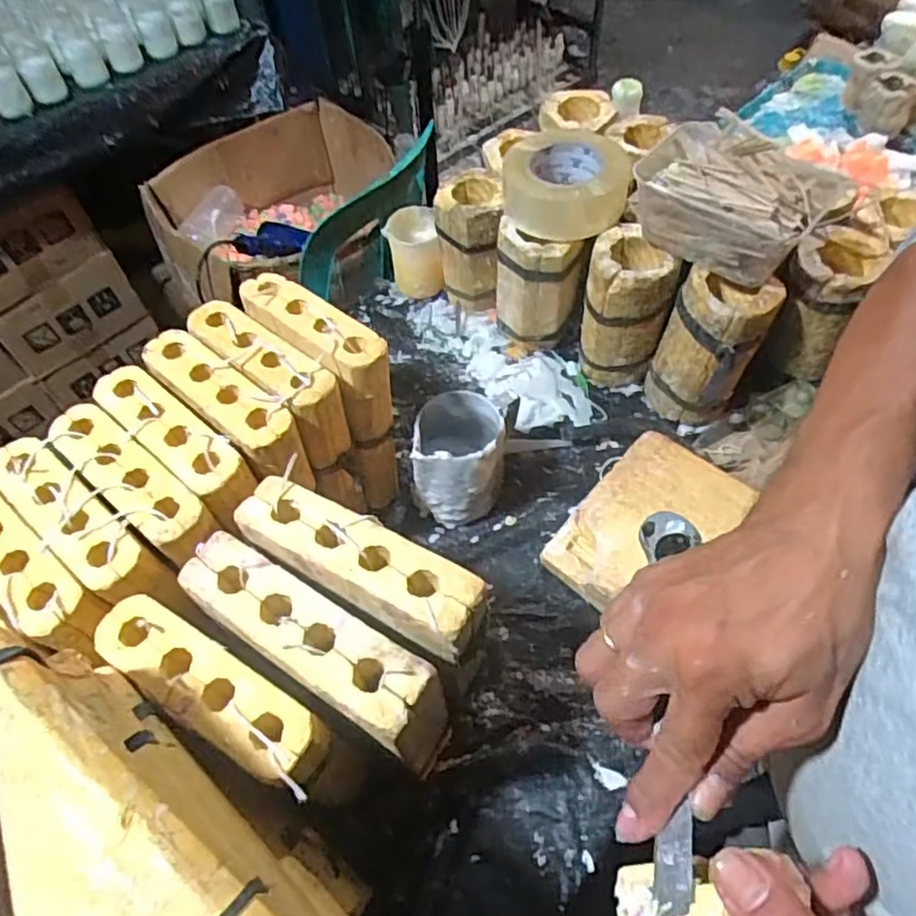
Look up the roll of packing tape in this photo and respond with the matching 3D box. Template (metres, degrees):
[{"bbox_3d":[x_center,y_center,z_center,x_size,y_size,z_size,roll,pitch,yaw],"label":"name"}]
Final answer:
[{"bbox_3d":[0.117,-0.298,0.692,0.133,0.052,0.137,1,56,4],"label":"roll of packing tape"}]

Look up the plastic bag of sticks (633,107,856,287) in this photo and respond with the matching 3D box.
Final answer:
[{"bbox_3d":[0.268,-0.250,0.625,0.175,0.079,0.127,26,61,20],"label":"plastic bag of sticks"}]

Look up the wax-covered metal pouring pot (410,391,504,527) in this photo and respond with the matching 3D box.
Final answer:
[{"bbox_3d":[0.003,-0.002,0.647,0.082,0.101,0.094,0,56,4],"label":"wax-covered metal pouring pot"}]

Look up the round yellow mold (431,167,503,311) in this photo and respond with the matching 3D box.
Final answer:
[{"bbox_3d":[0.015,-0.259,0.789,0.075,0.145,0.086,1,56,4],"label":"round yellow mold"}]

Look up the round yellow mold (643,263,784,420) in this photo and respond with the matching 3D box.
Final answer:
[{"bbox_3d":[0.259,-0.116,0.678,0.092,0.149,0.099,-2,56,2],"label":"round yellow mold"}]

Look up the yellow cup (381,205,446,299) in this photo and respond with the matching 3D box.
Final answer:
[{"bbox_3d":[-0.056,-0.263,0.835,0.062,0.087,0.080,-11,56,-4],"label":"yellow cup"}]

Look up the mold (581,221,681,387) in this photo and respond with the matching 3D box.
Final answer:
[{"bbox_3d":[0.185,-0.165,0.719,0.089,0.151,0.089,9,57,10],"label":"mold"}]

